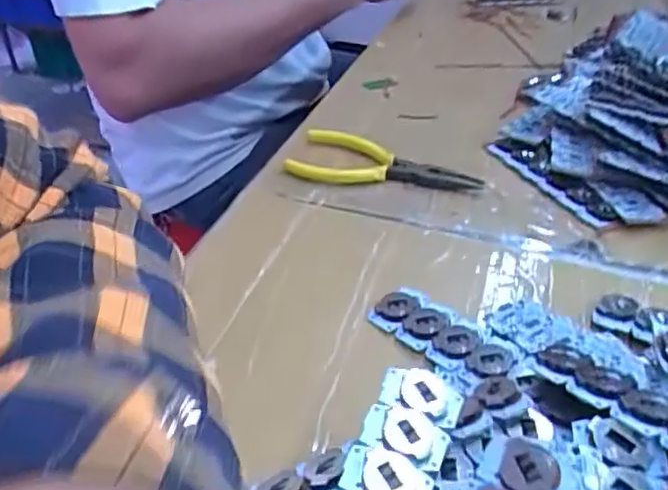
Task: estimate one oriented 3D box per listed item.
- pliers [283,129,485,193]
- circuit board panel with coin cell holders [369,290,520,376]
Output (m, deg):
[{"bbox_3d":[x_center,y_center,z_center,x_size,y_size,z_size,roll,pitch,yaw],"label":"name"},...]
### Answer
[{"bbox_3d":[0.033,-0.051,0.413,0.126,0.013,0.050,14,39,18],"label":"pliers"},{"bbox_3d":[0.050,0.041,0.287,0.026,0.013,0.071,-30,46,-34],"label":"circuit board panel with coin cell holders"}]

